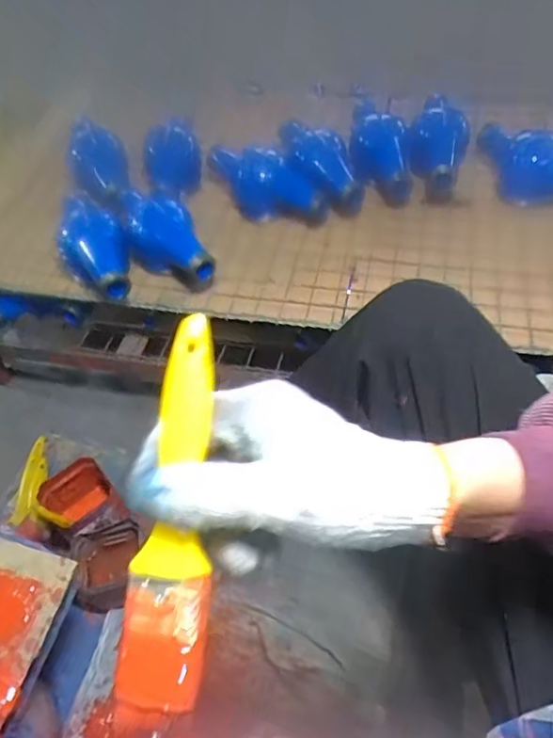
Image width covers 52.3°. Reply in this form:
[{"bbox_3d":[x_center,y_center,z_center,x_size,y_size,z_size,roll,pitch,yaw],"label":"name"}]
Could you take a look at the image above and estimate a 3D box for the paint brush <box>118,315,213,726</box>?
[{"bbox_3d":[-0.043,0.061,0.252,0.033,0.020,0.166,4,80,8],"label":"paint brush"}]

